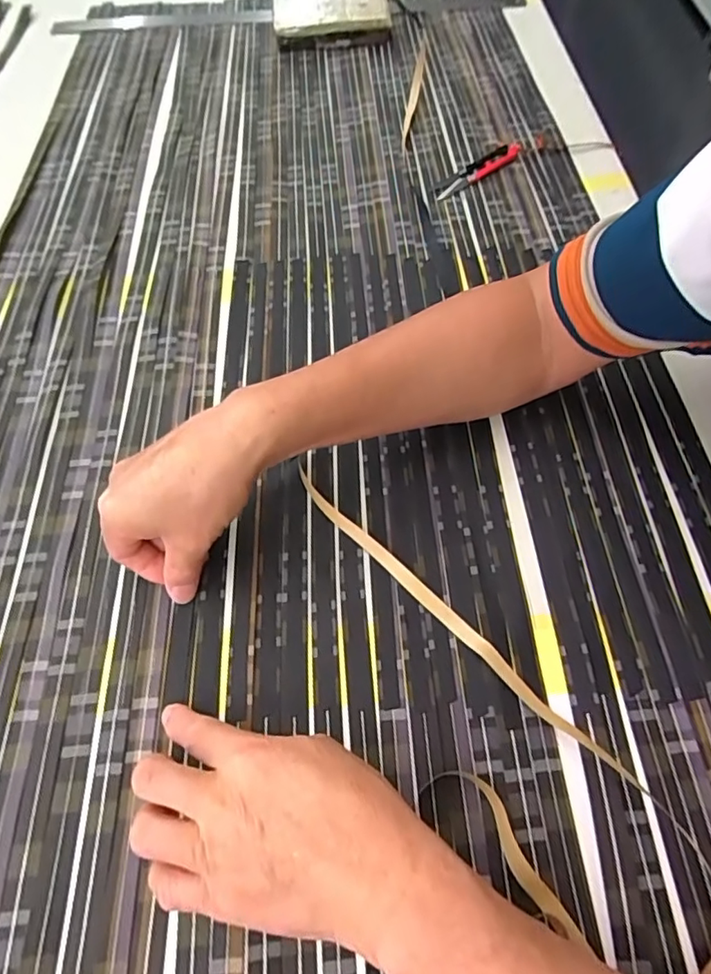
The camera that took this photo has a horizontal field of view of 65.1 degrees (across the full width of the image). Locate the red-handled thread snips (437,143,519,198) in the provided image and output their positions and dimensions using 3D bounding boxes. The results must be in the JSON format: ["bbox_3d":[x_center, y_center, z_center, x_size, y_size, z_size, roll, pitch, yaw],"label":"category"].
[{"bbox_3d":[0.122,-0.320,0.562,0.111,0.010,0.027,-33,65,-18],"label":"red-handled thread snips"}]

